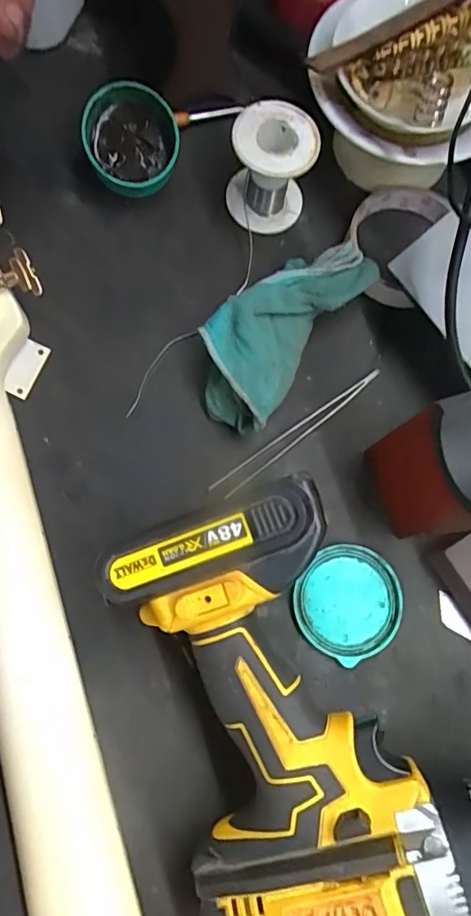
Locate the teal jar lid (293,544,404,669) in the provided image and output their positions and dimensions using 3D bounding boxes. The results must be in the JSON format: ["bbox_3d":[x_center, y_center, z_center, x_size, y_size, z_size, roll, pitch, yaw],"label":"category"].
[{"bbox_3d":[0.067,0.085,0.294,0.061,0.011,0.062,1,76,-4],"label":"teal jar lid"}]

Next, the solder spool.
[{"bbox_3d":[0.023,-0.187,0.320,0.053,0.055,0.049,1,76,-4],"label":"solder spool"}]

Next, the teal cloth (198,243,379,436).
[{"bbox_3d":[0.026,-0.083,0.304,0.062,0.043,0.135,36,76,6],"label":"teal cloth"}]

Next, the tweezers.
[{"bbox_3d":[0.039,-0.018,0.308,0.130,0.010,0.012,-39,80,-10],"label":"tweezers"}]

